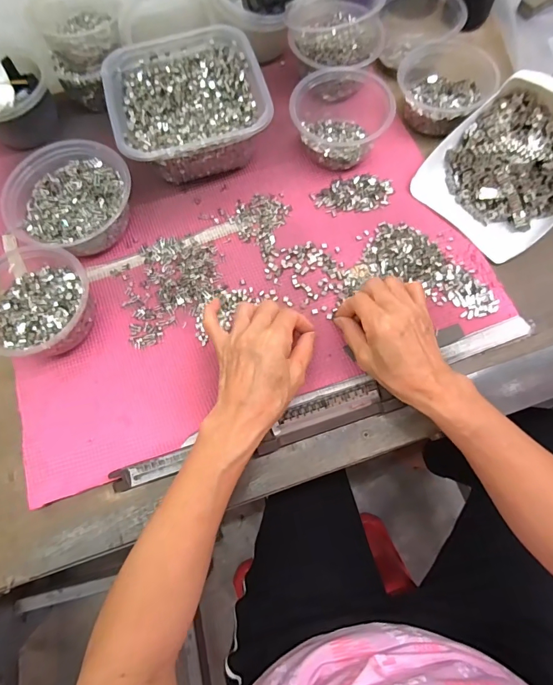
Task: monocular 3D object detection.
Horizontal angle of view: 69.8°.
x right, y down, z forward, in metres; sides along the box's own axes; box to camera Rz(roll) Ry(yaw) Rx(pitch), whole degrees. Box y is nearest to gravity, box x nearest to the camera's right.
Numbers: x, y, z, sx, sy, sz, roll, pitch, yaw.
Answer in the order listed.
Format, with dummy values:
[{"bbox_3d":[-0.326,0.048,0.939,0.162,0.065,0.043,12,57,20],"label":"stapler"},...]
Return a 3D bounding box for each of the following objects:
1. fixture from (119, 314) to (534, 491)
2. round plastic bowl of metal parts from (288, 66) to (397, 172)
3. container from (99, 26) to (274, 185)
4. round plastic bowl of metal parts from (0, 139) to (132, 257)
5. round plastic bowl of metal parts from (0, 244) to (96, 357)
[{"bbox_3d":[0.057,0.066,0.394,0.441,0.019,0.039,-20,72,-5],"label":"fixture"},{"bbox_3d":[0.072,-0.271,0.474,0.109,0.065,0.111,-1,72,2],"label":"round plastic bowl of metal parts"},{"bbox_3d":[-0.104,-0.280,0.480,0.171,0.075,0.167,-17,72,-4],"label":"container"},{"bbox_3d":[-0.228,-0.157,0.451,0.131,0.058,0.128,-1,72,2],"label":"round plastic bowl of metal parts"},{"bbox_3d":[-0.247,-0.037,0.410,0.113,0.063,0.109,-1,72,2],"label":"round plastic bowl of metal parts"}]

